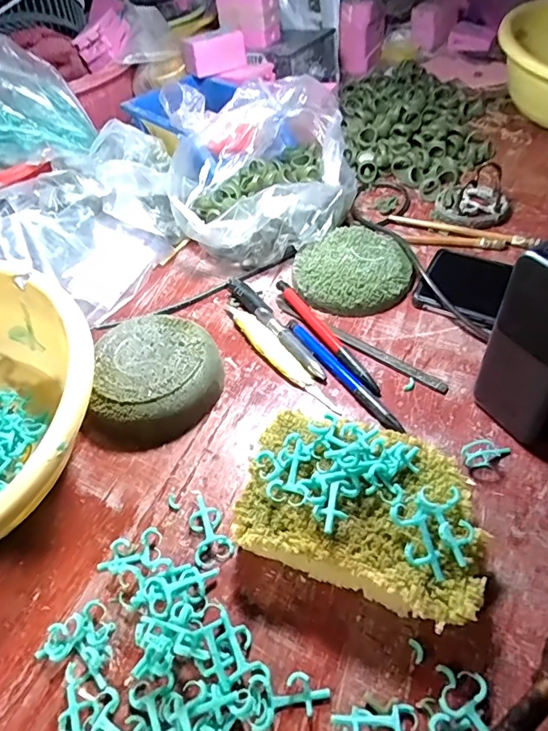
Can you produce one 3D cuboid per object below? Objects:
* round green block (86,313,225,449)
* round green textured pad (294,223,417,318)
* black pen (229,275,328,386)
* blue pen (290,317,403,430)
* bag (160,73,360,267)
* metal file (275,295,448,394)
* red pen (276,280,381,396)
[{"bbox_3d":[-0.089,0.010,0.373,0.093,0.036,0.100,-3,49,3],"label":"round green block"},{"bbox_3d":[0.069,-0.089,0.450,0.101,0.022,0.103,-3,49,3],"label":"round green textured pad"},{"bbox_3d":[0.000,-0.035,0.418,0.017,0.010,0.144,-29,52,-18],"label":"black pen"},{"bbox_3d":[0.051,0.005,0.379,0.011,0.006,0.133,-29,52,-19],"label":"blue pen"},{"bbox_3d":[-0.015,-0.199,0.497,0.191,0.104,0.197,-4,49,2],"label":"bag"},{"bbox_3d":[0.064,-0.020,0.404,0.168,0.005,0.013,32,59,29],"label":"metal file"},{"bbox_3d":[0.042,-0.027,0.405,0.012,0.012,0.141,-26,52,-17],"label":"red pen"}]

